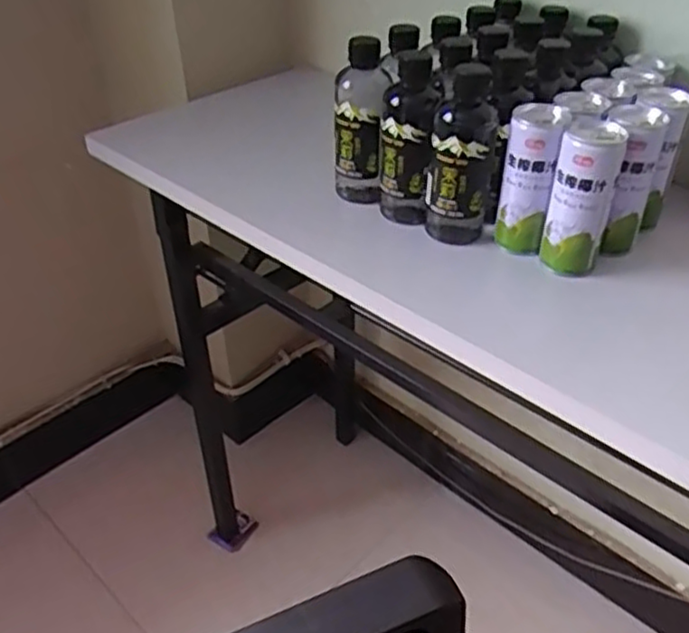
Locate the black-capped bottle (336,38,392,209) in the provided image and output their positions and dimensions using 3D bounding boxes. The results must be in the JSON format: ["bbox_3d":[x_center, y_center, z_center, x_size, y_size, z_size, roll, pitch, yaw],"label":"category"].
[{"bbox_3d":[0.017,-0.203,0.740,0.055,0.163,0.062,4,38,7],"label":"black-capped bottle"}]

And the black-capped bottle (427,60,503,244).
[{"bbox_3d":[0.114,-0.153,0.671,0.065,0.171,0.055,7,39,11],"label":"black-capped bottle"}]

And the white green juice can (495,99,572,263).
[{"bbox_3d":[0.179,-0.131,0.673,0.048,0.135,0.055,10,40,14],"label":"white green juice can"}]

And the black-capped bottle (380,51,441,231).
[{"bbox_3d":[0.064,-0.174,0.703,0.055,0.164,0.057,1,38,3],"label":"black-capped bottle"}]

